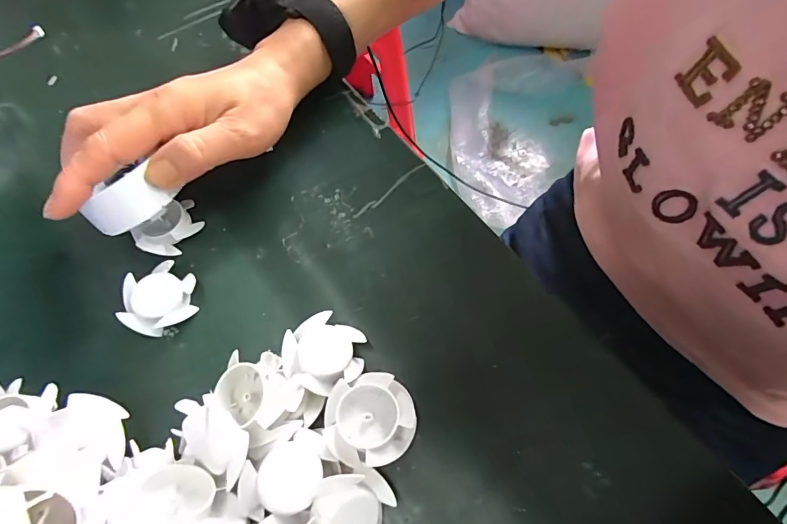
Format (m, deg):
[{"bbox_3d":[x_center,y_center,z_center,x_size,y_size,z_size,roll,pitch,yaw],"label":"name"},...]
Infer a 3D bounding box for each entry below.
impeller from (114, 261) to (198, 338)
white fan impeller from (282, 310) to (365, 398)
[{"bbox_3d":[-0.133,0.021,0.237,0.036,0.014,0.041,-2,65,2],"label":"impeller"},{"bbox_3d":[-0.036,0.048,0.214,0.040,0.016,0.040,5,52,-7],"label":"white fan impeller"}]

